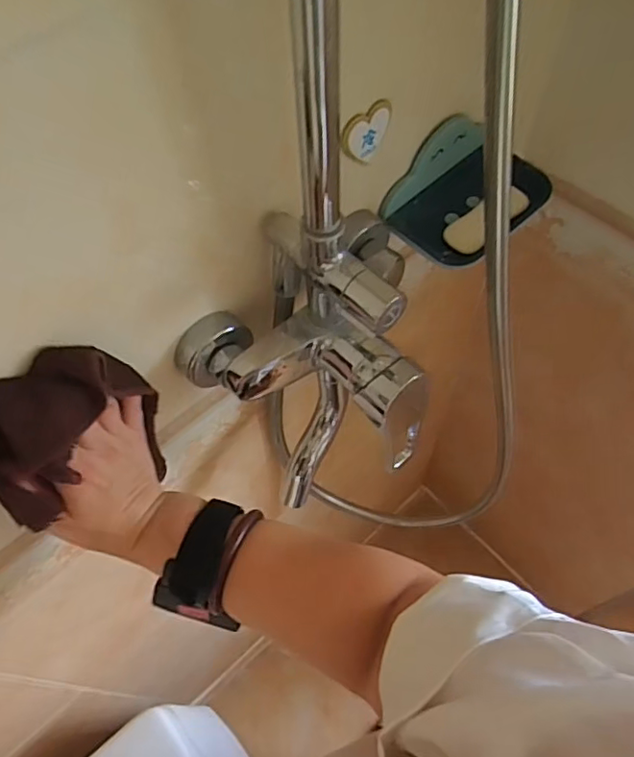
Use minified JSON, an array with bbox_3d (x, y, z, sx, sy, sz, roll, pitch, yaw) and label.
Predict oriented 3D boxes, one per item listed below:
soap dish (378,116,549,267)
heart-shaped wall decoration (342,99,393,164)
[{"bbox_3d":[0.129,-0.160,0.486,0.144,0.070,0.088,-37,65,-17],"label":"soap dish"},{"bbox_3d":[0.037,-0.173,0.412,0.041,0.035,0.011,-38,65,-18],"label":"heart-shaped wall decoration"}]

